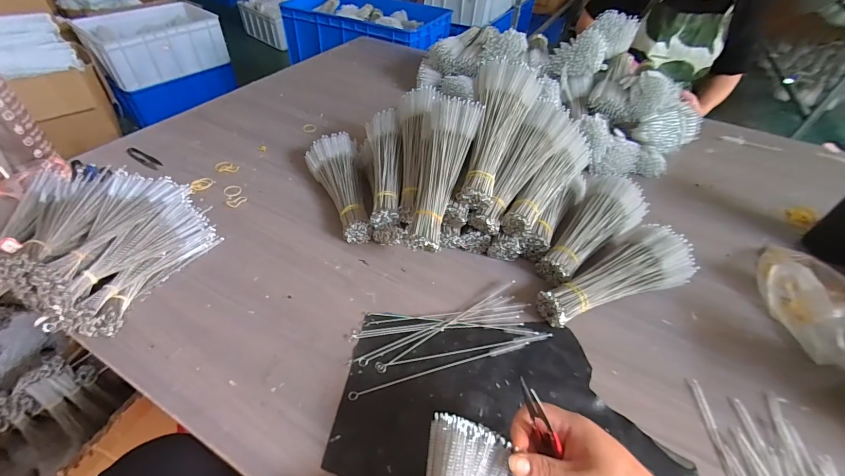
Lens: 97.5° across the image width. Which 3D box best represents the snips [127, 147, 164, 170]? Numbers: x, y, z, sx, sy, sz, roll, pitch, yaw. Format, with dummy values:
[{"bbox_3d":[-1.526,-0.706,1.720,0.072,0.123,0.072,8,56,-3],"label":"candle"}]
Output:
[{"bbox_3d":[-0.570,-0.163,0.762,0.103,0.009,0.027,26,49,21],"label":"snips"}]

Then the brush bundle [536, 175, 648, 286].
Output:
[{"bbox_3d":[0.276,-0.014,0.596,0.094,0.070,0.226,32,52,25],"label":"brush bundle"}]

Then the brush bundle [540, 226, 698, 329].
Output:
[{"bbox_3d":[0.280,0.063,0.529,0.230,0.076,0.089,-21,51,-22],"label":"brush bundle"}]

